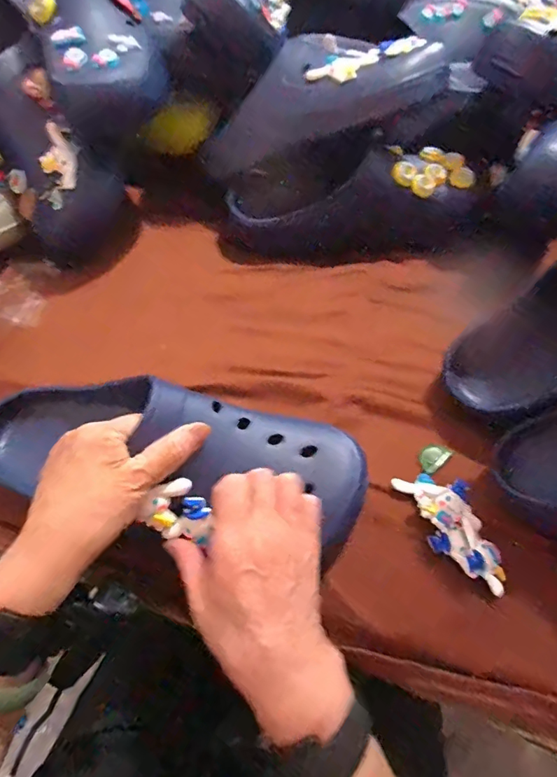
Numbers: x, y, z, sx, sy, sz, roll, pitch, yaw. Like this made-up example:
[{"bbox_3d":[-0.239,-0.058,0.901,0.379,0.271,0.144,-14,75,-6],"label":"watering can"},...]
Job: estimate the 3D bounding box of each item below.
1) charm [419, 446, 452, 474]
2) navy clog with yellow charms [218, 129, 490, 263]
[{"bbox_3d":[0.133,0.059,0.413,0.026,0.005,0.019,-45,73,1],"label":"charm"},{"bbox_3d":[0.078,-0.203,0.519,0.274,0.098,0.092,2,61,-1],"label":"navy clog with yellow charms"}]

